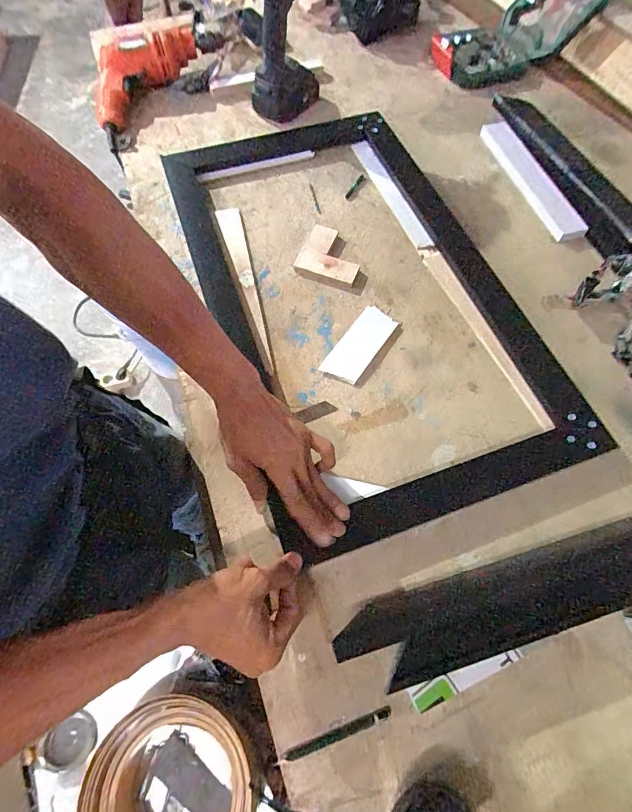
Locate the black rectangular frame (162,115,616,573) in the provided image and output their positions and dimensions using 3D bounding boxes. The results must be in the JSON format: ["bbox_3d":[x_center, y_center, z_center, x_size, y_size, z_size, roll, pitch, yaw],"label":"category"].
[{"bbox_3d":[0.050,-0.181,0.585,0.403,0.027,0.682,-18,66,-7],"label":"black rectangular frame"}]

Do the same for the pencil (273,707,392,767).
[{"bbox_3d":[0.017,0.295,0.370,0.108,0.006,0.009,-18,66,-7],"label":"pencil"}]

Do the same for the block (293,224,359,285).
[{"bbox_3d":[0.025,-0.222,0.608,0.090,0.014,0.082,21,67,10],"label":"block"}]

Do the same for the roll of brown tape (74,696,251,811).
[{"bbox_3d":[-0.160,0.419,0.443,0.183,0.045,0.173,-8,64,-4],"label":"roll of brown tape"}]

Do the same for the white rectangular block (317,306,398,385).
[{"bbox_3d":[0.059,-0.081,0.547,0.048,0.006,0.118,33,70,15],"label":"white rectangular block"}]

